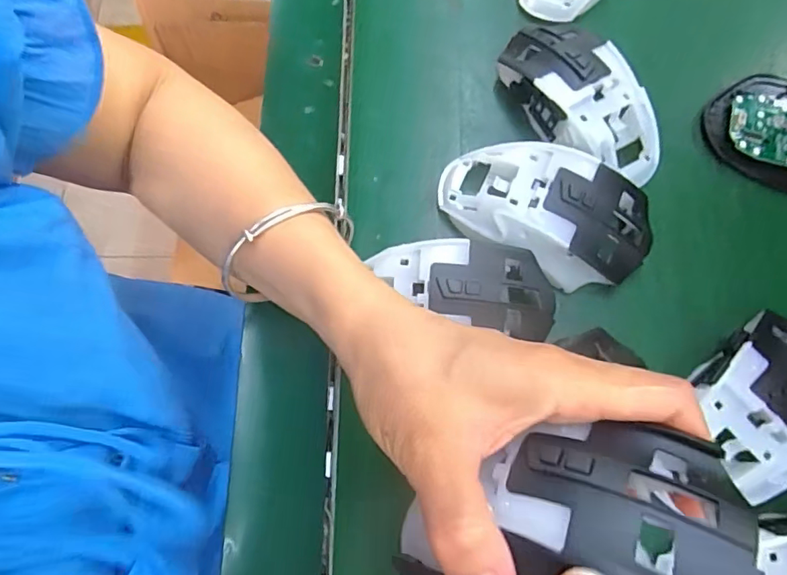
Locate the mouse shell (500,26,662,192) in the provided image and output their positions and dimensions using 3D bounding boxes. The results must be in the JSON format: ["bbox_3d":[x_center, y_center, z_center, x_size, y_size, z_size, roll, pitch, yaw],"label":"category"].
[{"bbox_3d":[0.108,-0.109,0.305,0.060,0.040,0.114,-29,79,-5],"label":"mouse shell"}]

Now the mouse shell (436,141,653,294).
[{"bbox_3d":[0.081,-0.039,0.287,0.116,0.039,0.071,20,80,5],"label":"mouse shell"}]

